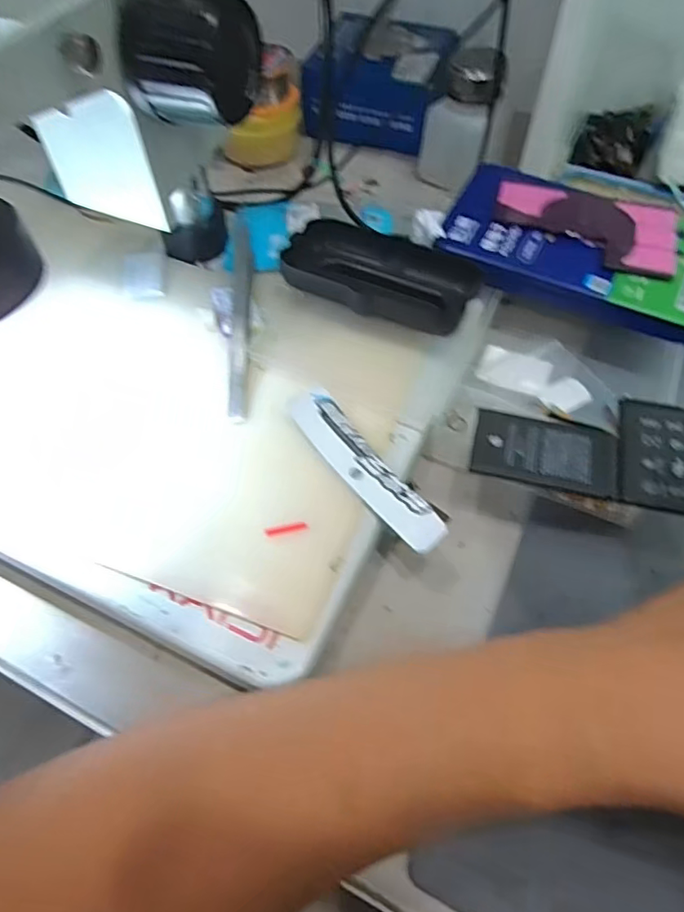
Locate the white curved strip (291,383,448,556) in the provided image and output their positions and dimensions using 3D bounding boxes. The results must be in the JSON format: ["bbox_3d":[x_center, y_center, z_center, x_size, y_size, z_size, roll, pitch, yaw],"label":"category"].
[{"bbox_3d":[0.011,0.005,0.264,0.021,0.008,0.100,-32,62,-19],"label":"white curved strip"}]

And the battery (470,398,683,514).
[{"bbox_3d":[0.117,-0.008,0.266,0.101,0.004,0.060,12,58,10],"label":"battery"}]

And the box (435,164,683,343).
[{"bbox_3d":[0.138,-0.122,0.326,0.156,0.018,0.098,25,60,15],"label":"box"}]

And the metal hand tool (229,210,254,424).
[{"bbox_3d":[-0.056,-0.079,0.311,0.010,0.010,0.133,-1,70,-1],"label":"metal hand tool"}]

